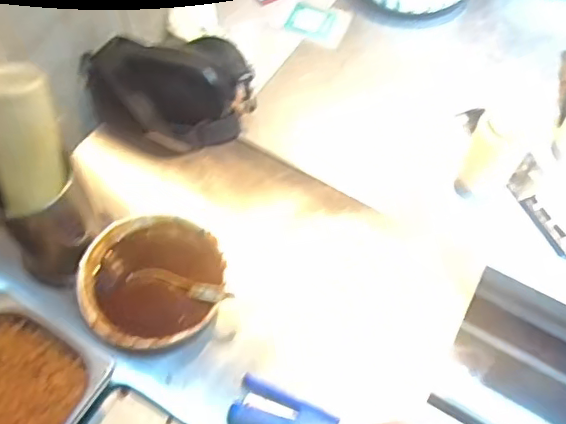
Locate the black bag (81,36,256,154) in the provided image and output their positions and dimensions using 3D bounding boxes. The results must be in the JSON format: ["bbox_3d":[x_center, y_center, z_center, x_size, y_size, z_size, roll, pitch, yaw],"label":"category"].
[{"bbox_3d":[-0.164,-0.178,0.846,0.238,0.122,0.122,-5,59,-3],"label":"black bag"}]

